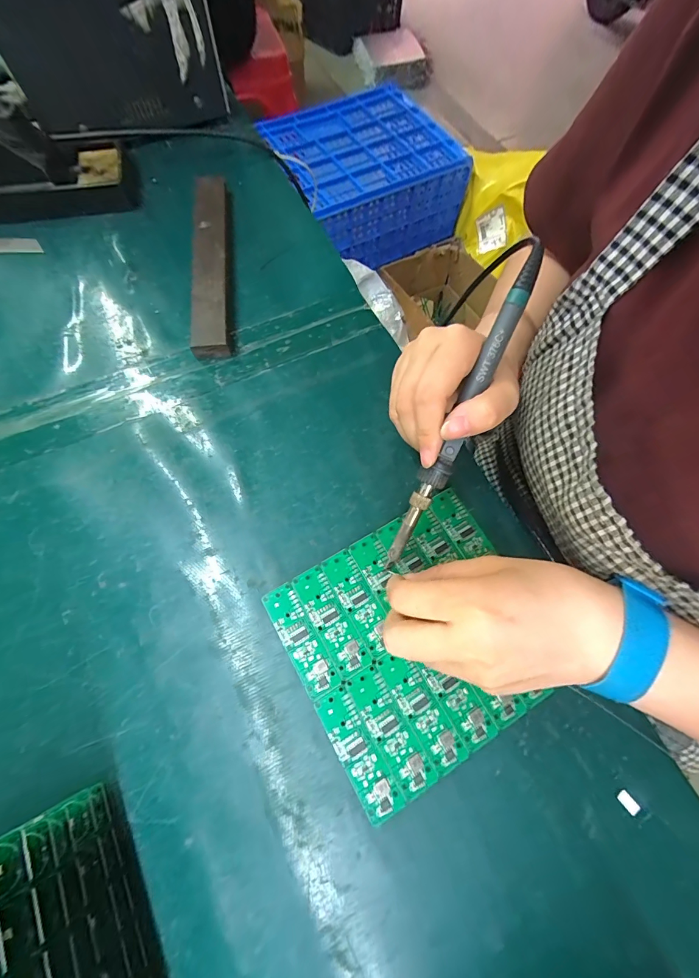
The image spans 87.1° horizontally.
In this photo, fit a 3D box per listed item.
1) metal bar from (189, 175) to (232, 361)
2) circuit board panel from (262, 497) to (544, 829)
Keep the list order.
[{"bbox_3d":[-0.126,-0.214,0.340,0.030,0.016,0.211,-5,70,-5],"label":"metal bar"},{"bbox_3d":[0.042,0.090,0.231,0.147,0.004,0.136,-28,74,-12],"label":"circuit board panel"}]

